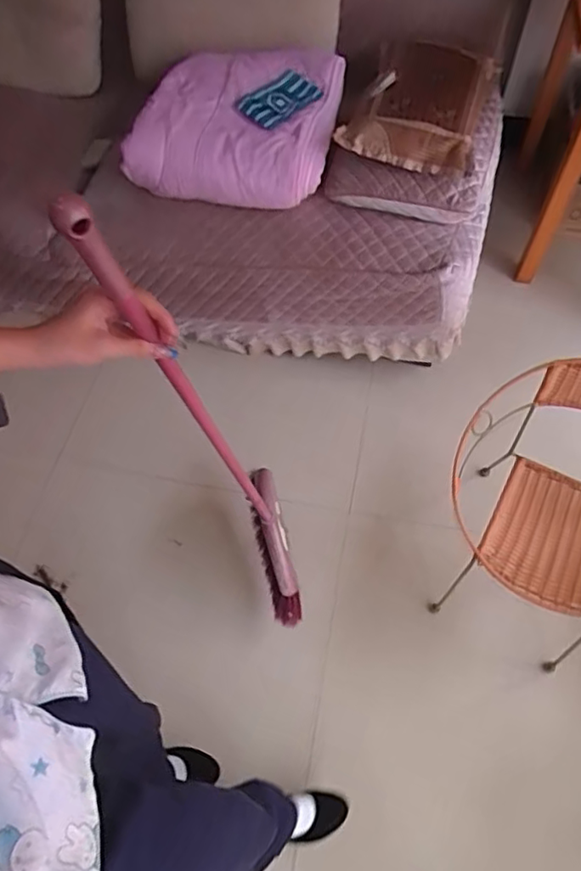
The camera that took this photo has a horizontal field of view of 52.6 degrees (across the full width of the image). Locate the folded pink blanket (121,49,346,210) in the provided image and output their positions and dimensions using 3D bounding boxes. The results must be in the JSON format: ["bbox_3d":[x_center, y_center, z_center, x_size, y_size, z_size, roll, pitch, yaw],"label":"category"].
[{"bbox_3d":[-0.125,-0.745,1.399,0.471,0.170,0.365,14,62,10],"label":"folded pink blanket"}]

